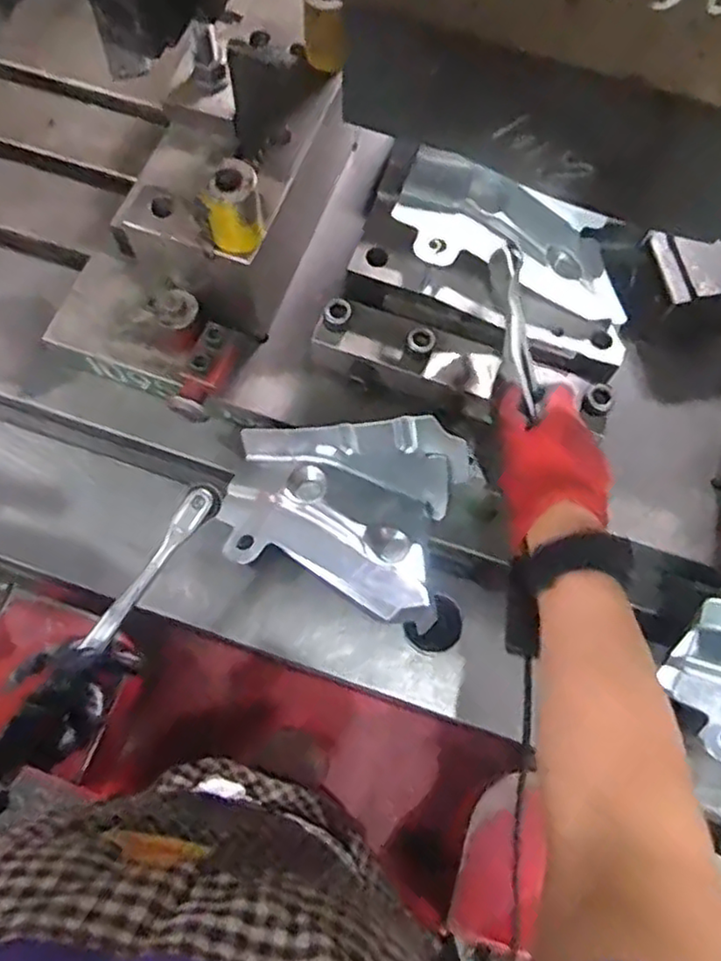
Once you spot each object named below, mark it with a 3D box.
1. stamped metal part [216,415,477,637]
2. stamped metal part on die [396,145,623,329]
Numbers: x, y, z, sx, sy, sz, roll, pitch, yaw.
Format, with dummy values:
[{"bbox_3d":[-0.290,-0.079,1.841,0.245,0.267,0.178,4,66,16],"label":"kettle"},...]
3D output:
[{"bbox_3d":[-0.020,0.023,0.567,0.197,0.093,0.151,17,70,4],"label":"stamped metal part"},{"bbox_3d":[0.135,-0.213,0.587,0.204,0.032,0.118,15,65,-11],"label":"stamped metal part on die"}]

